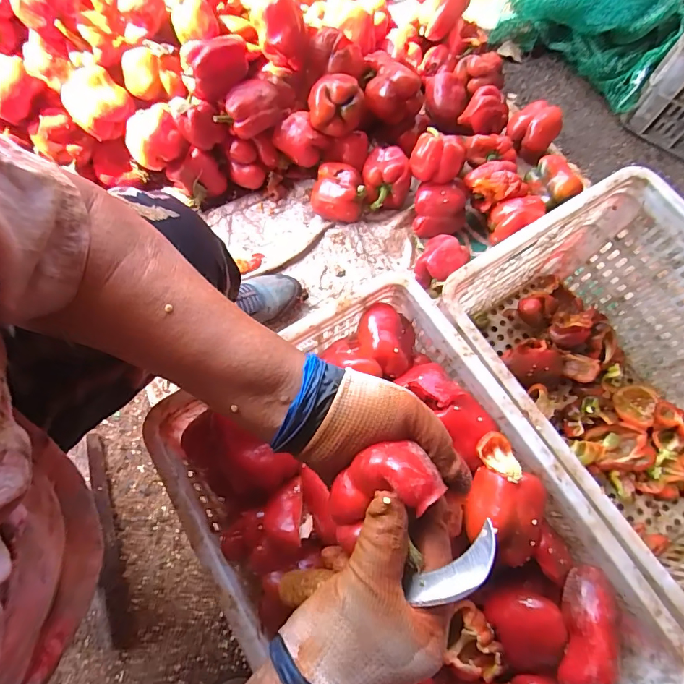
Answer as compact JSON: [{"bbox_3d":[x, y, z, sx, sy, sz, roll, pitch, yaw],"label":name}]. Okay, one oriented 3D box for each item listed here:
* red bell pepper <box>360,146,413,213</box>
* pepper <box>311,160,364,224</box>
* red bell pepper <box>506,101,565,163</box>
[{"bbox_3d":[0.087,-0.318,0.853,0.092,0.075,0.102,2,72,-1],"label":"red bell pepper"},{"bbox_3d":[-0.008,-0.285,0.852,0.097,0.074,0.094,0,72,-1],"label":"pepper"},{"bbox_3d":[0.393,-0.433,0.905,0.093,0.101,0.098,0,72,-1],"label":"red bell pepper"}]

